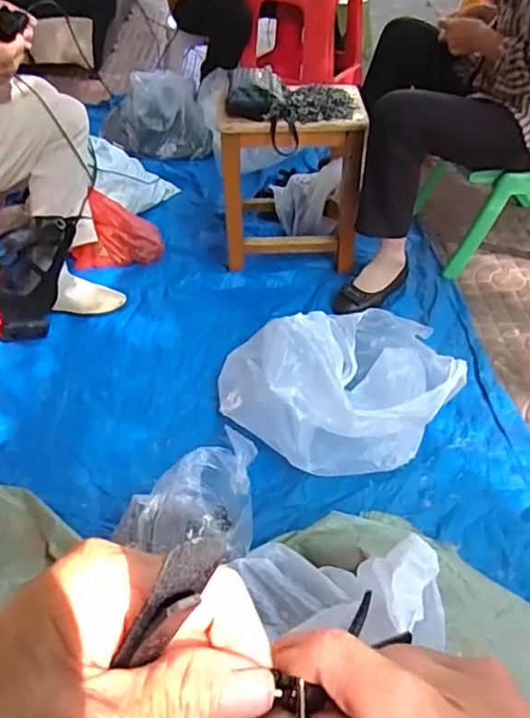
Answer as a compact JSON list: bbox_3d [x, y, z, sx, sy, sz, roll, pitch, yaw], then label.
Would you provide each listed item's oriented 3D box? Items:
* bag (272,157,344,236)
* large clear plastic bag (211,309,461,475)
[{"bbox_3d":[0.106,-0.402,1.482,0.172,0.191,0.091,11,48,14],"label":"bag"},{"bbox_3d":[0.154,0.013,1.074,0.453,0.188,0.389,-19,48,-14],"label":"large clear plastic bag"}]

